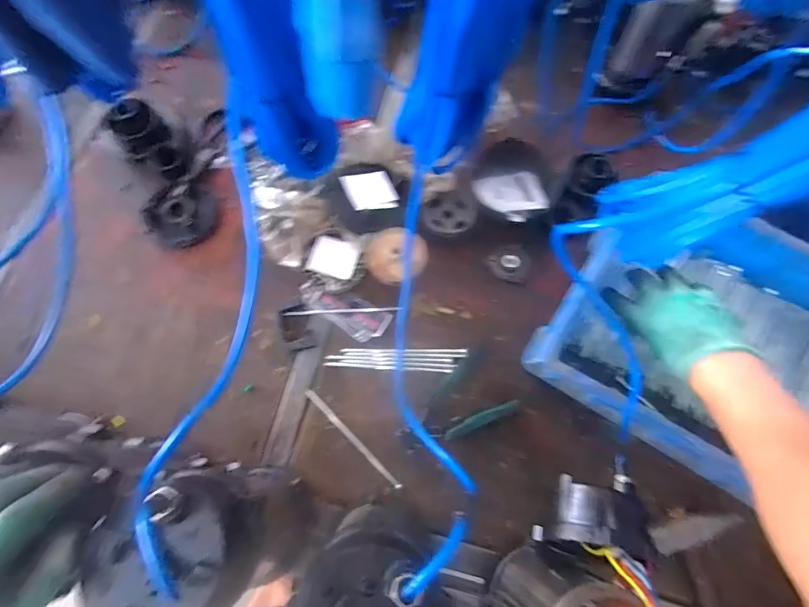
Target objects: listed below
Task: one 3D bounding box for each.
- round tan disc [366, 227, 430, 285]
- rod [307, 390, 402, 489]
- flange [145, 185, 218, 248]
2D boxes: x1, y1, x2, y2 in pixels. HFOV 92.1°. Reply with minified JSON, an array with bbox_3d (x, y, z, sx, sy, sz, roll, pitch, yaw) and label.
[{"bbox_3d":[-0.011,-0.074,0.617,0.091,0.012,0.086,0,93,9],"label":"round tan disc"},{"bbox_3d":[-0.076,0.196,0.567,0.189,0.007,0.011,44,79,10],"label":"rod"},{"bbox_3d":[-0.369,-0.144,0.645,0.111,0.017,0.103,0,73,0],"label":"flange"}]

